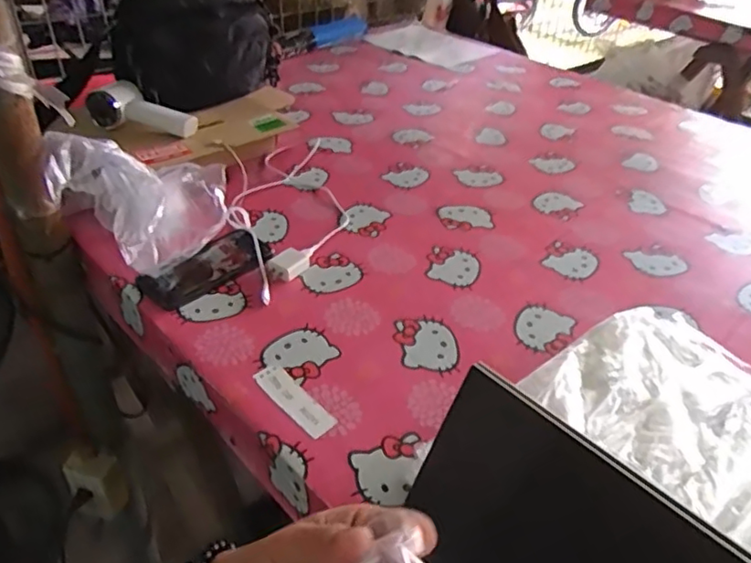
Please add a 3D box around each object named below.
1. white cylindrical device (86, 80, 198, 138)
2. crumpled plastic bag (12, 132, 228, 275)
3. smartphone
[{"bbox_3d":[-0.344,-0.258,0.905,0.157,0.050,0.059,8,37,5],"label":"white cylindrical device"},{"bbox_3d":[-0.307,-0.114,0.777,0.193,0.136,0.167,13,38,11],"label":"crumpled plastic bag"},{"bbox_3d":[-0.209,-0.020,0.771,0.072,0.013,0.167,29,43,29],"label":"smartphone"}]

